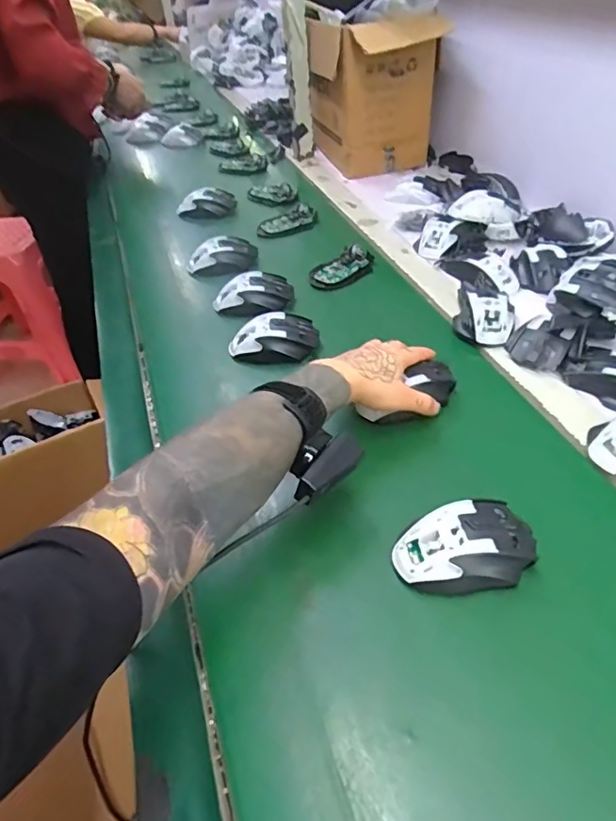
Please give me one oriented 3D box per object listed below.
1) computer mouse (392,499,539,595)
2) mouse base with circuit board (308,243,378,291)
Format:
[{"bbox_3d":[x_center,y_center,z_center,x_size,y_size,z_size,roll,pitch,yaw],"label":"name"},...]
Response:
[{"bbox_3d":[0.132,0.117,0.454,0.113,0.041,0.067,-13,44,-8],"label":"computer mouse"},{"bbox_3d":[0.055,-0.225,0.835,0.114,0.016,0.057,-27,49,-18],"label":"mouse base with circuit board"}]

